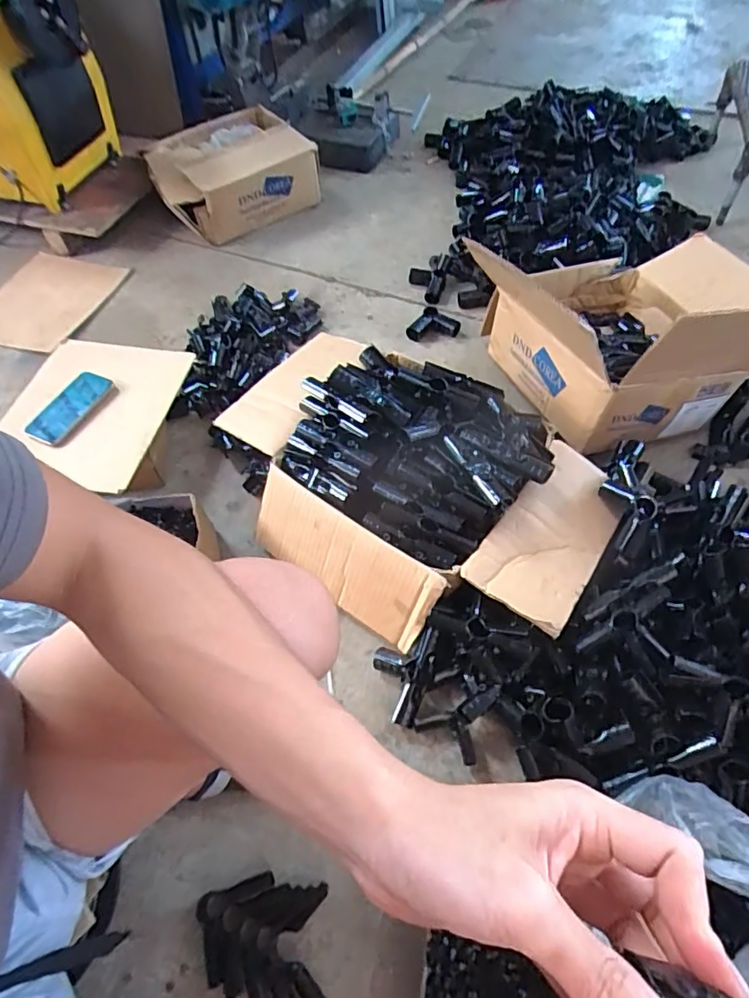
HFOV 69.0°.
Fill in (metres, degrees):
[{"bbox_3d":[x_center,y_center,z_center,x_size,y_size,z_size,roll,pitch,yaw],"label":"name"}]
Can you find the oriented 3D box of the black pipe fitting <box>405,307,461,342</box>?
[{"bbox_3d":[0.122,-0.350,1.098,0.097,0.035,0.088,18,59,13],"label":"black pipe fitting"}]

